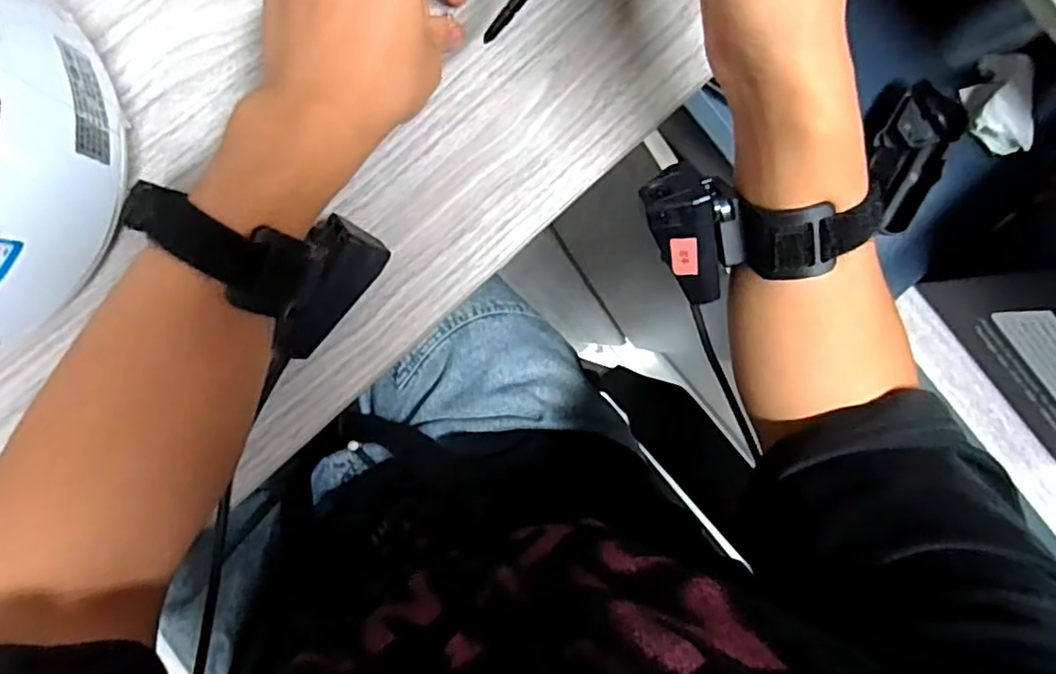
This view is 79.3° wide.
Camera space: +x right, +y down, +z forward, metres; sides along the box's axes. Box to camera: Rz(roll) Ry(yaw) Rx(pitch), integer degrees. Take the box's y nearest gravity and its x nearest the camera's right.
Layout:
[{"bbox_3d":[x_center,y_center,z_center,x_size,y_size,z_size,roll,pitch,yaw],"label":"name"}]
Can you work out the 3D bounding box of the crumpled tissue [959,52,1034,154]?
[{"bbox_3d":[0.337,-0.166,0.457,0.024,0.039,0.068,-11,92,-4],"label":"crumpled tissue"}]

